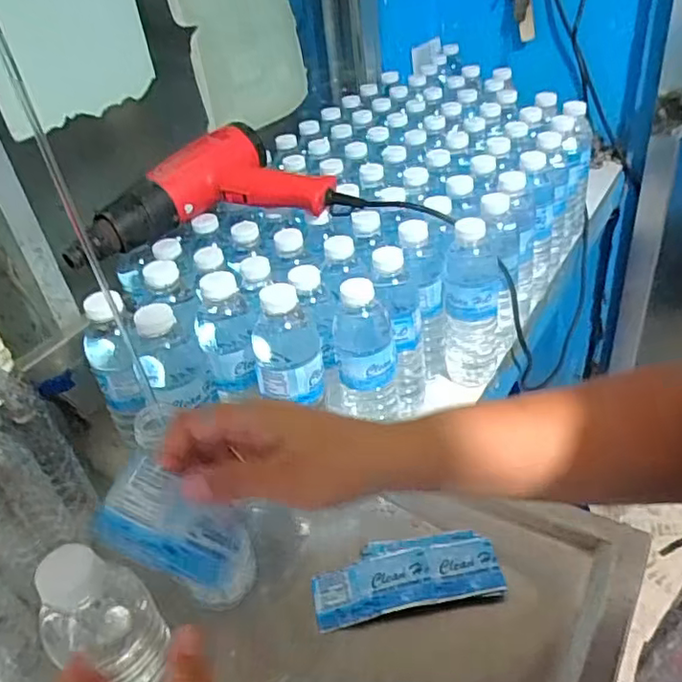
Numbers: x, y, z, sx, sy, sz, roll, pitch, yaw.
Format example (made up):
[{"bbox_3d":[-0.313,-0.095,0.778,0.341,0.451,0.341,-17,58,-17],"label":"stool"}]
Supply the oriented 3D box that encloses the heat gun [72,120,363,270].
[{"bbox_3d":[-0.155,-0.170,0.706,0.310,0.092,0.146,-15,37,-9],"label":"heat gun"}]

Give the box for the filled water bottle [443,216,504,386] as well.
[{"bbox_3d":[0.152,-0.047,0.699,0.064,0.199,0.079,5,39,17],"label":"filled water bottle"}]

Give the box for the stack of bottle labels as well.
[{"bbox_3d":[0.053,0.196,0.513,0.153,0.012,0.063,-10,37,-2],"label":"stack of bottle labels"}]

